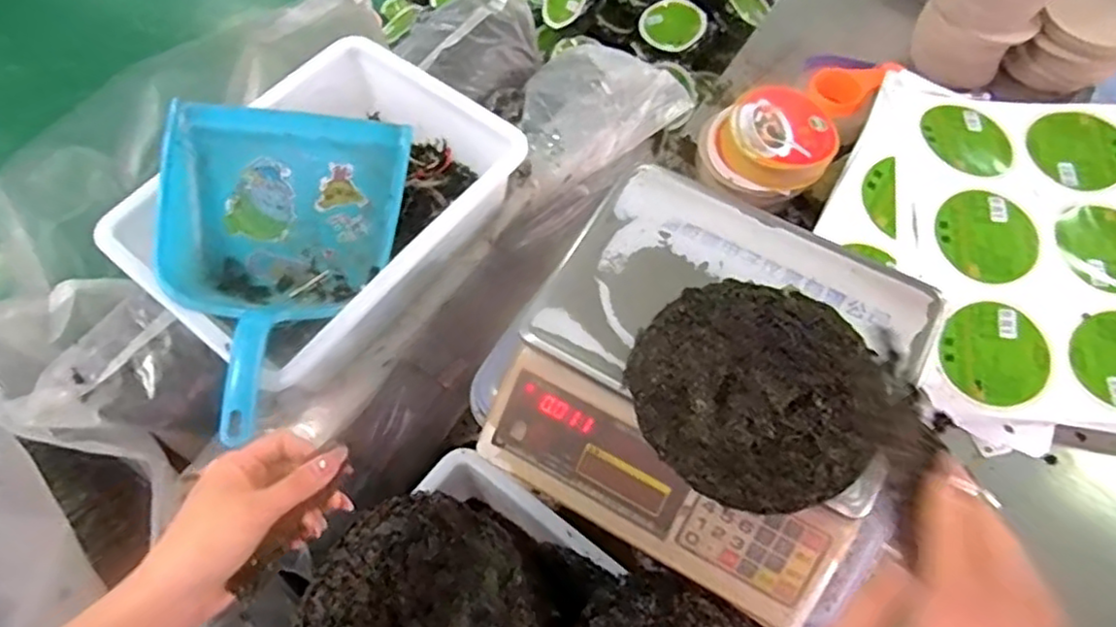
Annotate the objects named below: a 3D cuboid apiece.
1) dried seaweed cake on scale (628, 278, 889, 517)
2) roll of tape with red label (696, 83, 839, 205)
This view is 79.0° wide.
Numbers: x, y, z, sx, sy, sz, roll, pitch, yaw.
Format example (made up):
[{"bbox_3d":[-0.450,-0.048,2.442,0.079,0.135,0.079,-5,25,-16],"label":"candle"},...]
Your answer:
[{"bbox_3d":[0.164,0.060,0.552,0.188,0.014,0.189,0,66,-1],"label":"dried seaweed cake on scale"},{"bbox_3d":[0.279,-0.224,0.900,0.168,0.067,0.145,-11,64,-5],"label":"roll of tape with red label"}]

